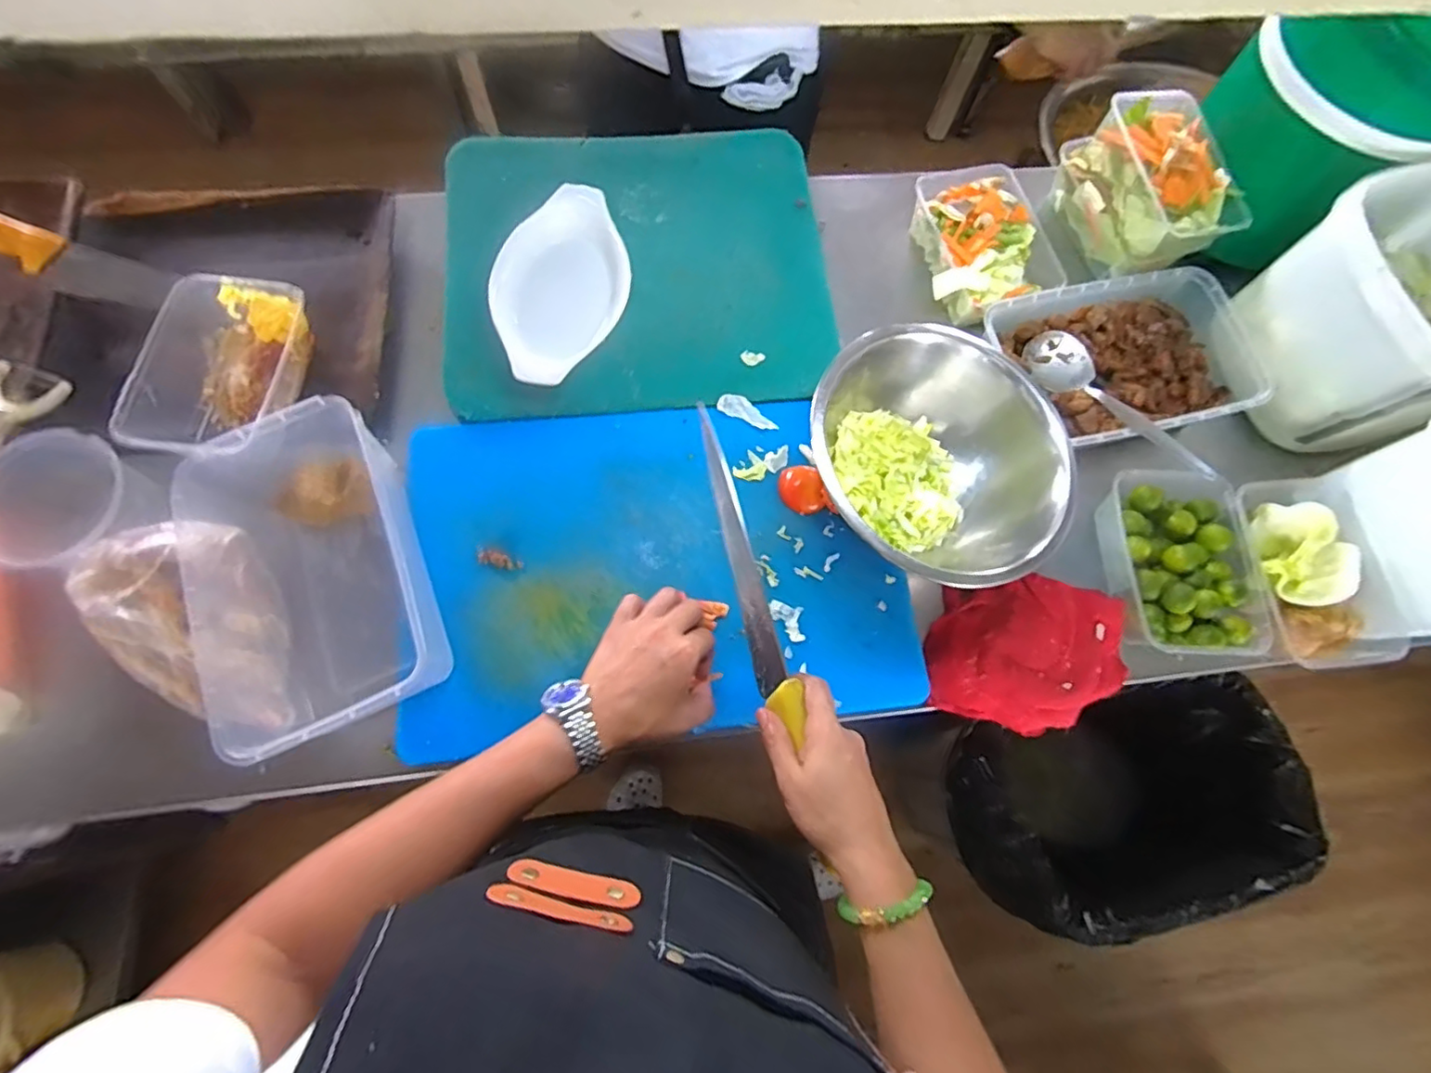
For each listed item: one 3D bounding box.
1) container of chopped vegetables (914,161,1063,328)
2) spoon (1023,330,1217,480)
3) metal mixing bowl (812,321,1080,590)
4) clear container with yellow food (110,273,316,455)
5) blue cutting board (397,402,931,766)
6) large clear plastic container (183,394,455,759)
[{"bbox_3d":[0.288,-0.319,0.670,0.123,0.056,0.175,-9,74,-4],"label":"container of chopped vegetables"},{"bbox_3d":[0.385,-0.129,0.589,0.045,0.030,0.203,-32,62,-10],"label":"spoon"},{"bbox_3d":[0.185,-0.056,0.530,0.224,0.115,0.179,23,75,5],"label":"metal mixing bowl"},{"bbox_3d":[-0.446,-0.149,0.558,0.116,0.050,0.175,7,74,0],"label":"clear container with yellow food"},{"bbox_3d":[-0.045,0.021,0.555,0.426,0.023,0.291,-5,74,-6],"label":"blue cutting board"},{"bbox_3d":[-0.330,0.028,0.499,0.164,0.080,0.272,-18,75,-7],"label":"large clear plastic container"}]

